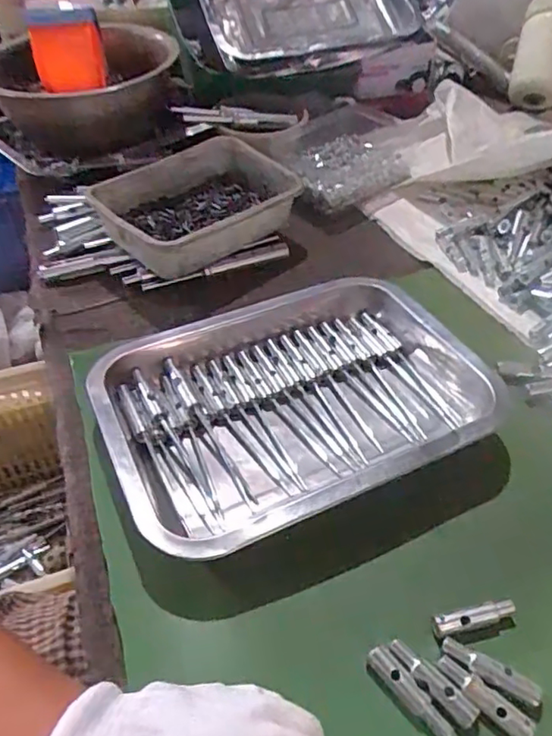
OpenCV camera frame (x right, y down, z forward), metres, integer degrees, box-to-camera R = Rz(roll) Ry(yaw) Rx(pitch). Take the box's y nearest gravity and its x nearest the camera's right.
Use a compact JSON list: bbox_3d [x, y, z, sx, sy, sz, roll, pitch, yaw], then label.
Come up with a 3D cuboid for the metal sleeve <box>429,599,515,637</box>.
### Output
[{"bbox_3d":[0.110,0.137,0.318,0.049,0.010,0.011,-11,48,-9],"label":"metal sleeve"}]

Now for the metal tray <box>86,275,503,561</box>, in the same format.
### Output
[{"bbox_3d":[0.014,0.021,0.412,0.261,0.045,0.191,-20,50,-18],"label":"metal tray"}]

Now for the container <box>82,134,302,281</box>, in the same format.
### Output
[{"bbox_3d":[-0.072,-0.155,0.557,0.176,0.059,0.136,-33,55,-26],"label":"container"}]

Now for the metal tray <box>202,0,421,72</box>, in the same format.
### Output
[{"bbox_3d":[0.038,-0.446,0.717,0.261,0.048,0.182,-12,70,-9],"label":"metal tray"}]

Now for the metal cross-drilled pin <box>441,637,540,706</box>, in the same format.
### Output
[{"bbox_3d":[0.111,0.157,0.299,0.051,0.008,0.011,22,51,19],"label":"metal cross-drilled pin"}]

